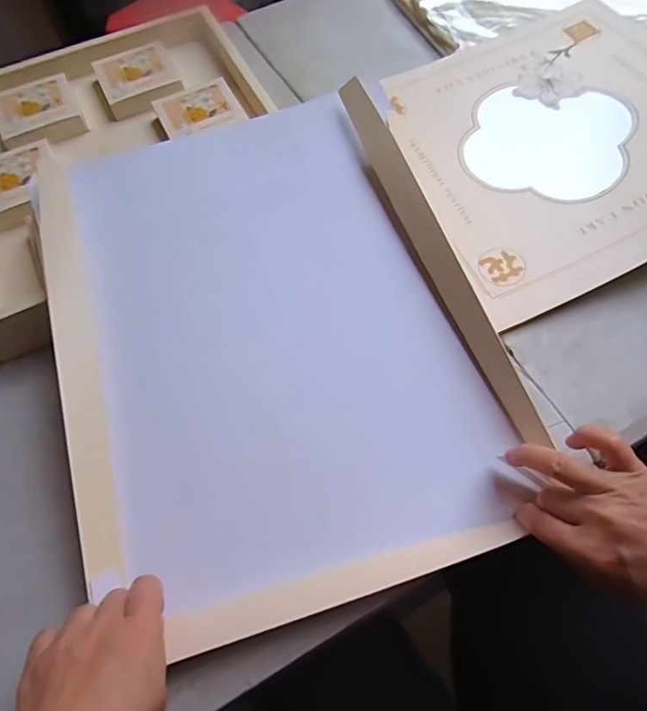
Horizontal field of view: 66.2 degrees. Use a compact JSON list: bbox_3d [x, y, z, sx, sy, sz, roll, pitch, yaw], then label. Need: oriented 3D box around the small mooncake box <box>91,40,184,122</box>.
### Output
[{"bbox_3d":[-0.217,-0.318,0.576,0.091,0.025,0.090,-24,64,-10],"label":"small mooncake box"}]

